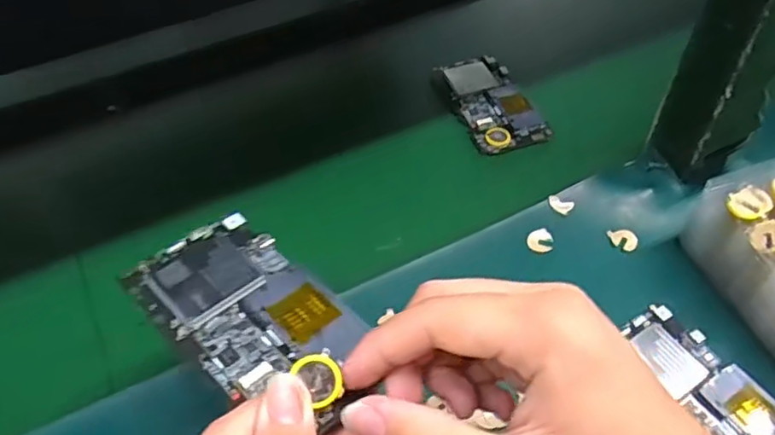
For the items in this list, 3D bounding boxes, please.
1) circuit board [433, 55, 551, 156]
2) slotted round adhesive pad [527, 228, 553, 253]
[{"bbox_3d":[0.092,-0.104,0.556,0.065,0.009,0.124,-13,48,-9],"label":"circuit board"},{"bbox_3d":[0.108,0.017,0.437,0.017,0.008,0.016,-1,48,1],"label":"slotted round adhesive pad"}]

